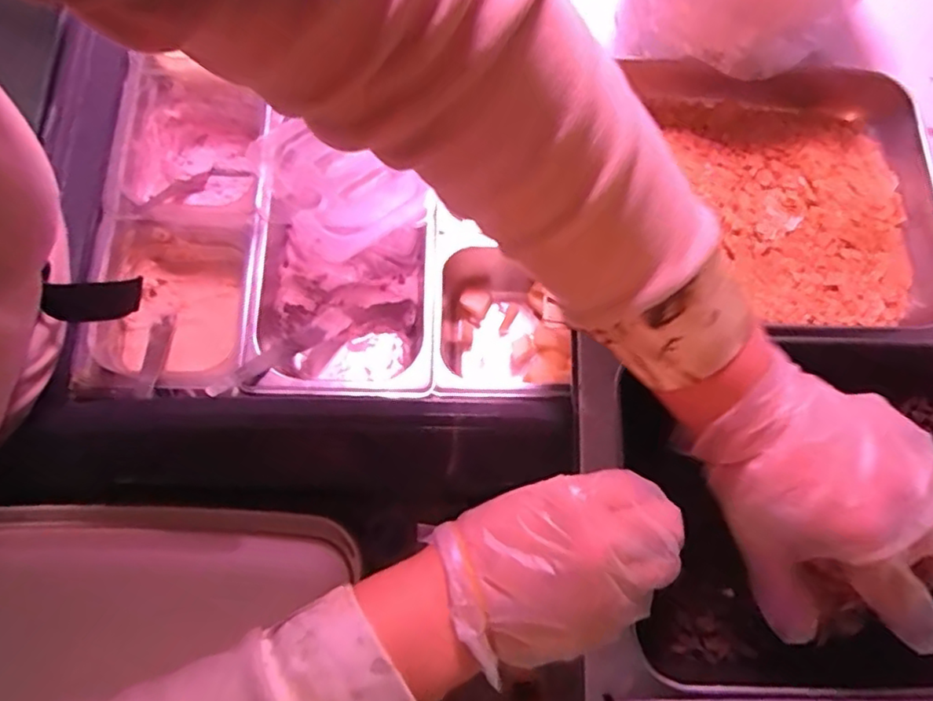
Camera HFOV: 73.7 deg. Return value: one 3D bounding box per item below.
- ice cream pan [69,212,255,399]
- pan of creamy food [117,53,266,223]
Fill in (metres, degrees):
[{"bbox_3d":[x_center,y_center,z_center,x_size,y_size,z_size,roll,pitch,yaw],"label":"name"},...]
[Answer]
[{"bbox_3d":[-0.300,-0.041,0.647,0.165,0.091,0.181,2,75,-1],"label":"ice cream pan"},{"bbox_3d":[-0.292,-0.219,0.705,0.149,0.106,0.208,-1,75,-2],"label":"pan of creamy food"}]

